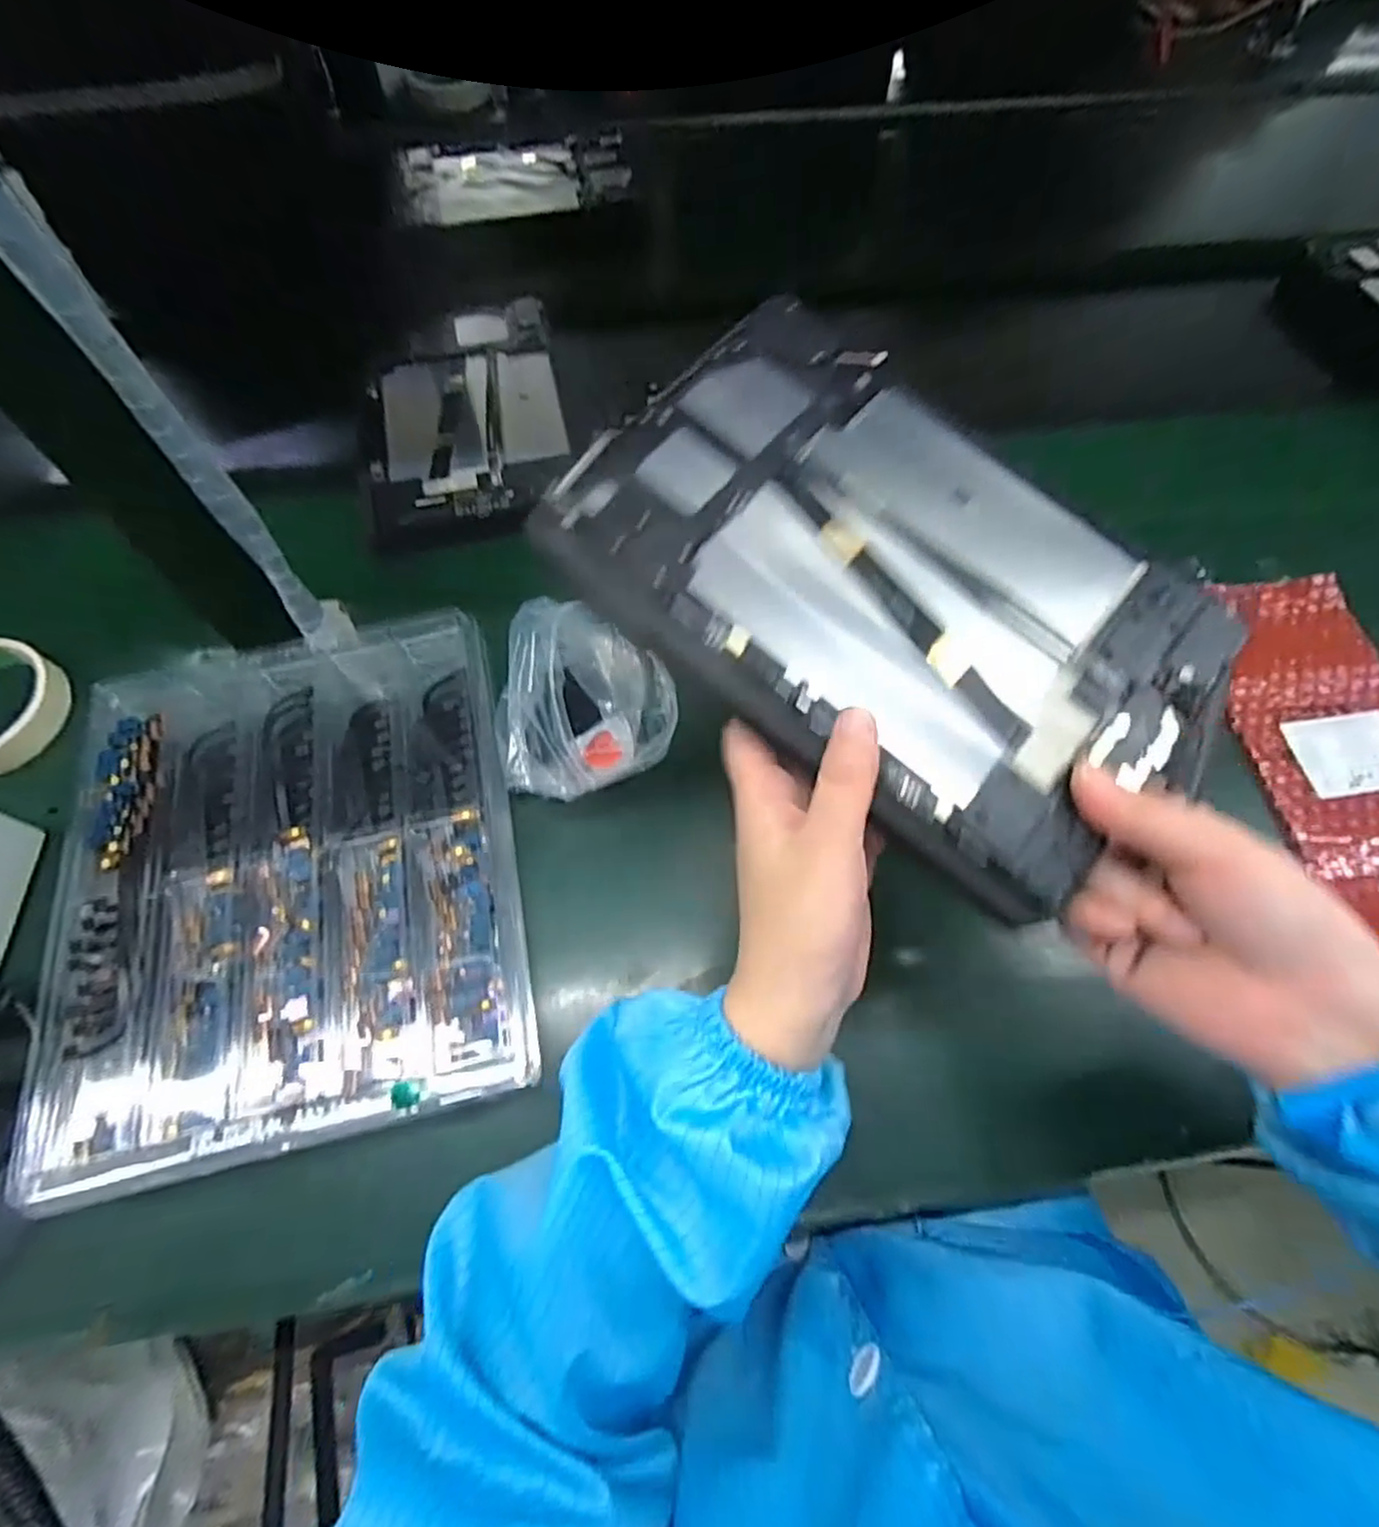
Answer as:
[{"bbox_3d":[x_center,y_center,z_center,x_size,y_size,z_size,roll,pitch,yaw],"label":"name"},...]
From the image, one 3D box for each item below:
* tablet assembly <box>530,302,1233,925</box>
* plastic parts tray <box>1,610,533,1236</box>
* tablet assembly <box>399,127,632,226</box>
[{"bbox_3d":[0.080,-0.073,0.269,0.244,0.031,0.154,40,71,13],"label":"tablet assembly"},{"bbox_3d":[-0.212,0.046,0.363,0.227,0.030,0.284,-12,64,-7],"label":"plastic parts tray"},{"bbox_3d":[-0.172,-0.578,0.671,0.217,0.014,0.139,-5,63,-4],"label":"tablet assembly"}]

